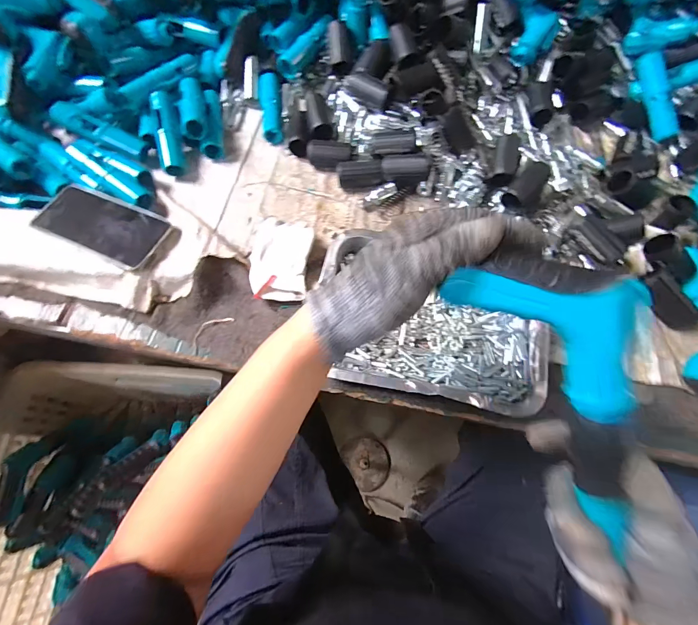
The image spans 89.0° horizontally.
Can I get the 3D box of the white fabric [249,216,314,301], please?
[{"bbox_3d":[-0.085,-0.070,0.441,0.075,0.024,0.120,2,67,1],"label":"white fabric"}]

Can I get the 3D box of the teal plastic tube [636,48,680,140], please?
[{"bbox_3d":[0.453,-0.316,0.519,0.029,0.030,0.121,-19,95,-8],"label":"teal plastic tube"}]

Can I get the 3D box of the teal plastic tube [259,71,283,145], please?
[{"bbox_3d":[-0.121,-0.319,0.551,0.030,0.024,0.127,-7,67,-3],"label":"teal plastic tube"}]

